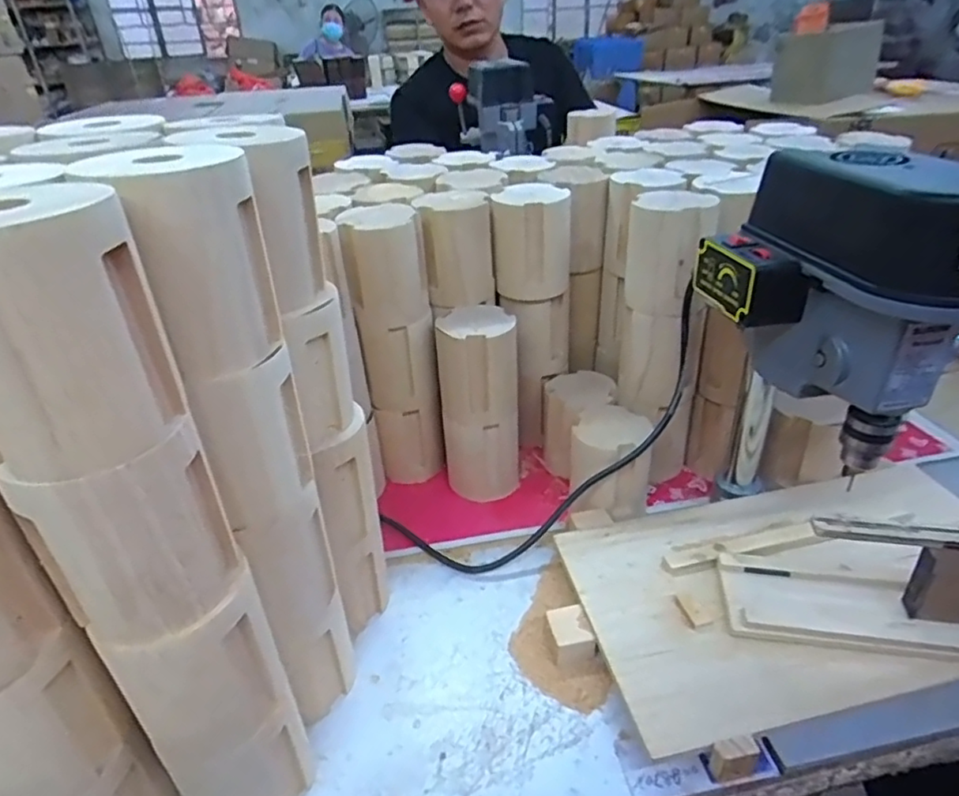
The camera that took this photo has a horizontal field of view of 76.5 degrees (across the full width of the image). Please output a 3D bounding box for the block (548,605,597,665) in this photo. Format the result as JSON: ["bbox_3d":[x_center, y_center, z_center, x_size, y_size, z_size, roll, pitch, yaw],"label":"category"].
[{"bbox_3d":[0.074,0.193,0.497,0.029,0.027,0.035,-10,33,-10],"label":"block"}]

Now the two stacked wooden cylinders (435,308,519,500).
[{"bbox_3d":[0.002,0.007,0.640,0.082,0.191,0.080,-1,32,4],"label":"two stacked wooden cylinders"}]

